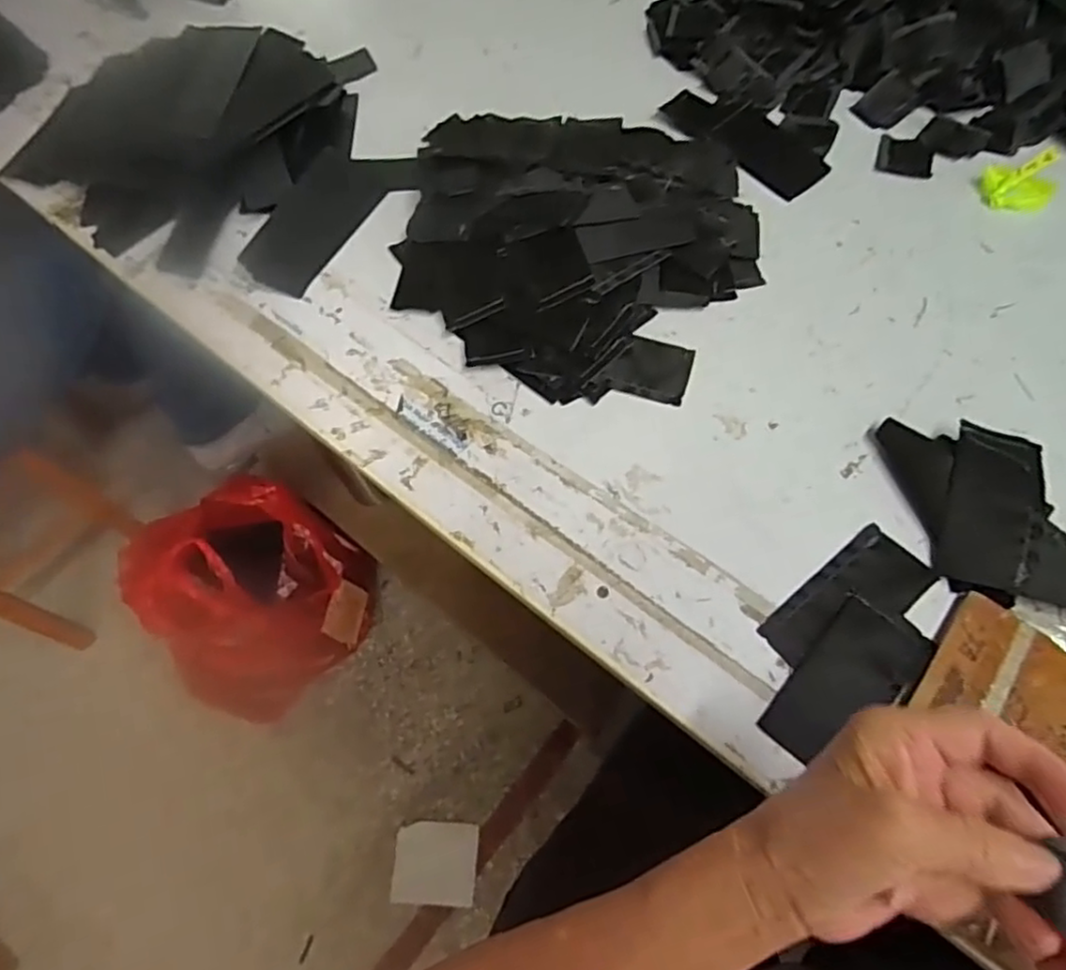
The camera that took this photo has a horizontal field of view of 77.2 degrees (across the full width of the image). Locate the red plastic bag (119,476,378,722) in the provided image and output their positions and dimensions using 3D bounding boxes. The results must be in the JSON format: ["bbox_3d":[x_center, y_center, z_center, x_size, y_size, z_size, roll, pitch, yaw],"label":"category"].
[{"bbox_3d":[-0.442,0.166,1.065,0.296,0.285,0.312,41,72,20],"label":"red plastic bag"}]

